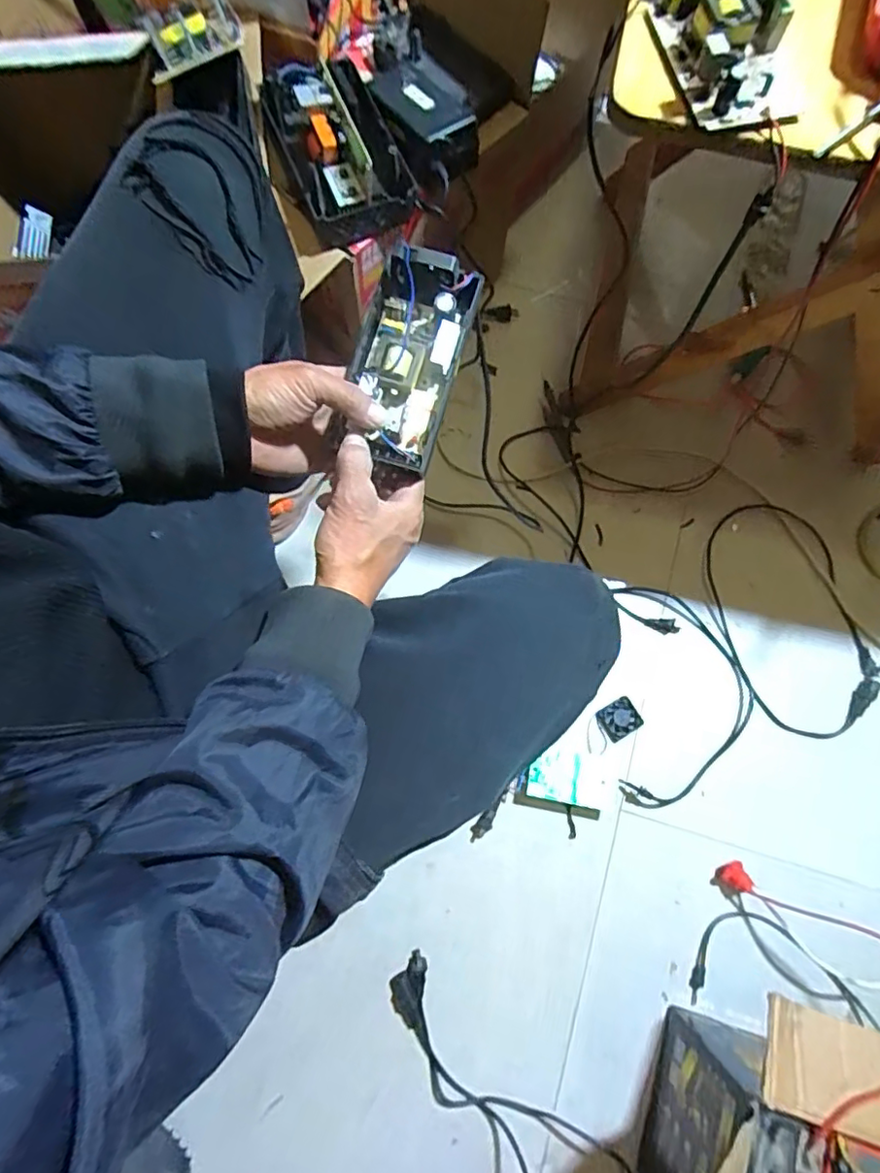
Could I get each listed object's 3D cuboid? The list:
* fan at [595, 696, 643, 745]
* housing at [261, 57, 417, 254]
[{"bbox_3d":[0.264,0.194,0.856,0.058,0.008,0.050,-29,78,-6],"label":"fan"},{"bbox_3d":[-0.121,-0.515,0.679,0.122,0.069,0.209,-24,78,-6],"label":"housing"}]

